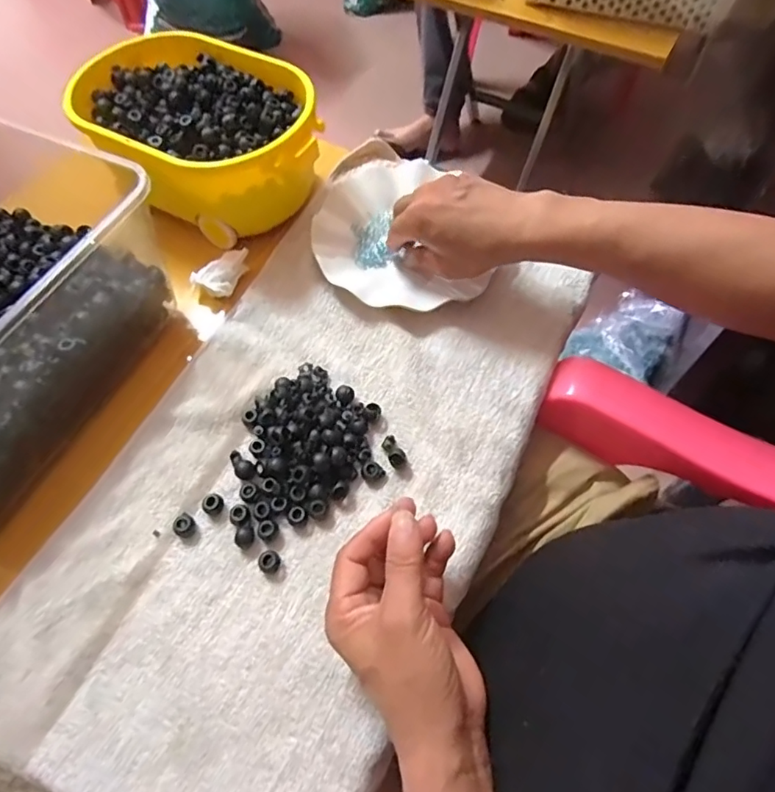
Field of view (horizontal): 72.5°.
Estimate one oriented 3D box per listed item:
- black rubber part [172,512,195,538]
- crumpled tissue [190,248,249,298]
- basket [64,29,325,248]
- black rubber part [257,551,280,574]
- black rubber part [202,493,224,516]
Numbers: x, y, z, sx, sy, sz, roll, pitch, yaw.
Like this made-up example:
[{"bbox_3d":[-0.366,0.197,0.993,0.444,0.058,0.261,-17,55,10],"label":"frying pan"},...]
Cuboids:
[{"bbox_3d":[-0.152,0.096,0.393,0.013,0.015,0.015,30,66,16],"label":"black rubber part"},{"bbox_3d":[-0.150,-0.114,0.492,0.059,0.018,0.034,-37,67,-18],"label":"crumpled tissue"},{"bbox_3d":[-0.182,-0.256,0.520,0.235,0.086,0.161,24,64,14],"label":"basket"},{"bbox_3d":[-0.085,0.118,0.378,0.016,0.011,0.015,0,61,1],"label":"black rubber part"},{"bbox_3d":[-0.133,0.082,0.401,0.016,0.008,0.015,0,61,1],"label":"black rubber part"}]

